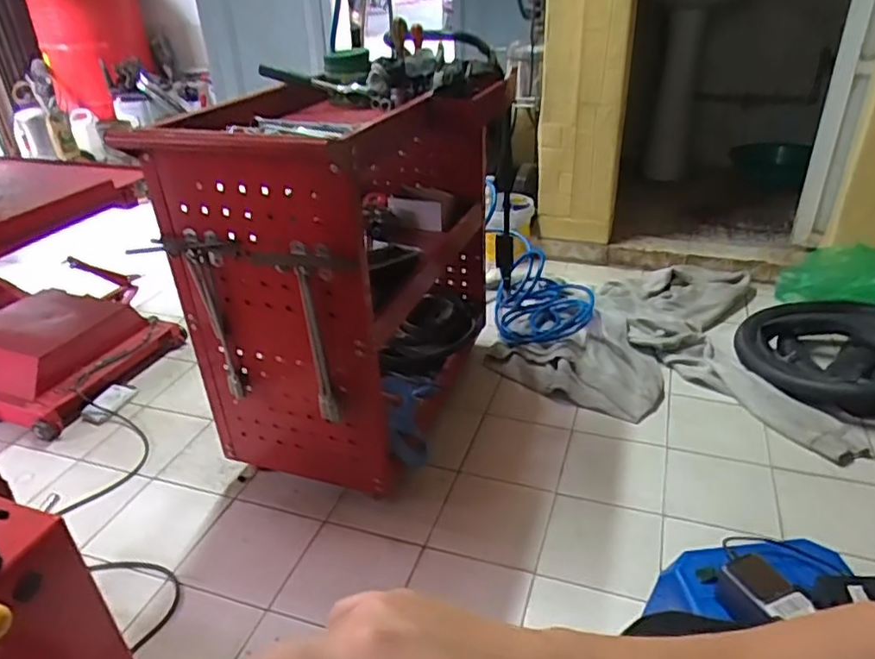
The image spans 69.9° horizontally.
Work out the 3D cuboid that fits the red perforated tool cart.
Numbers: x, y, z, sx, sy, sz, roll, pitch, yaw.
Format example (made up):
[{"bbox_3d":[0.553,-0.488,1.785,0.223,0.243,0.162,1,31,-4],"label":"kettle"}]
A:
[{"bbox_3d":[-0.162,-0.178,1.334,0.397,0.628,0.806,8,32,17],"label":"red perforated tool cart"}]

